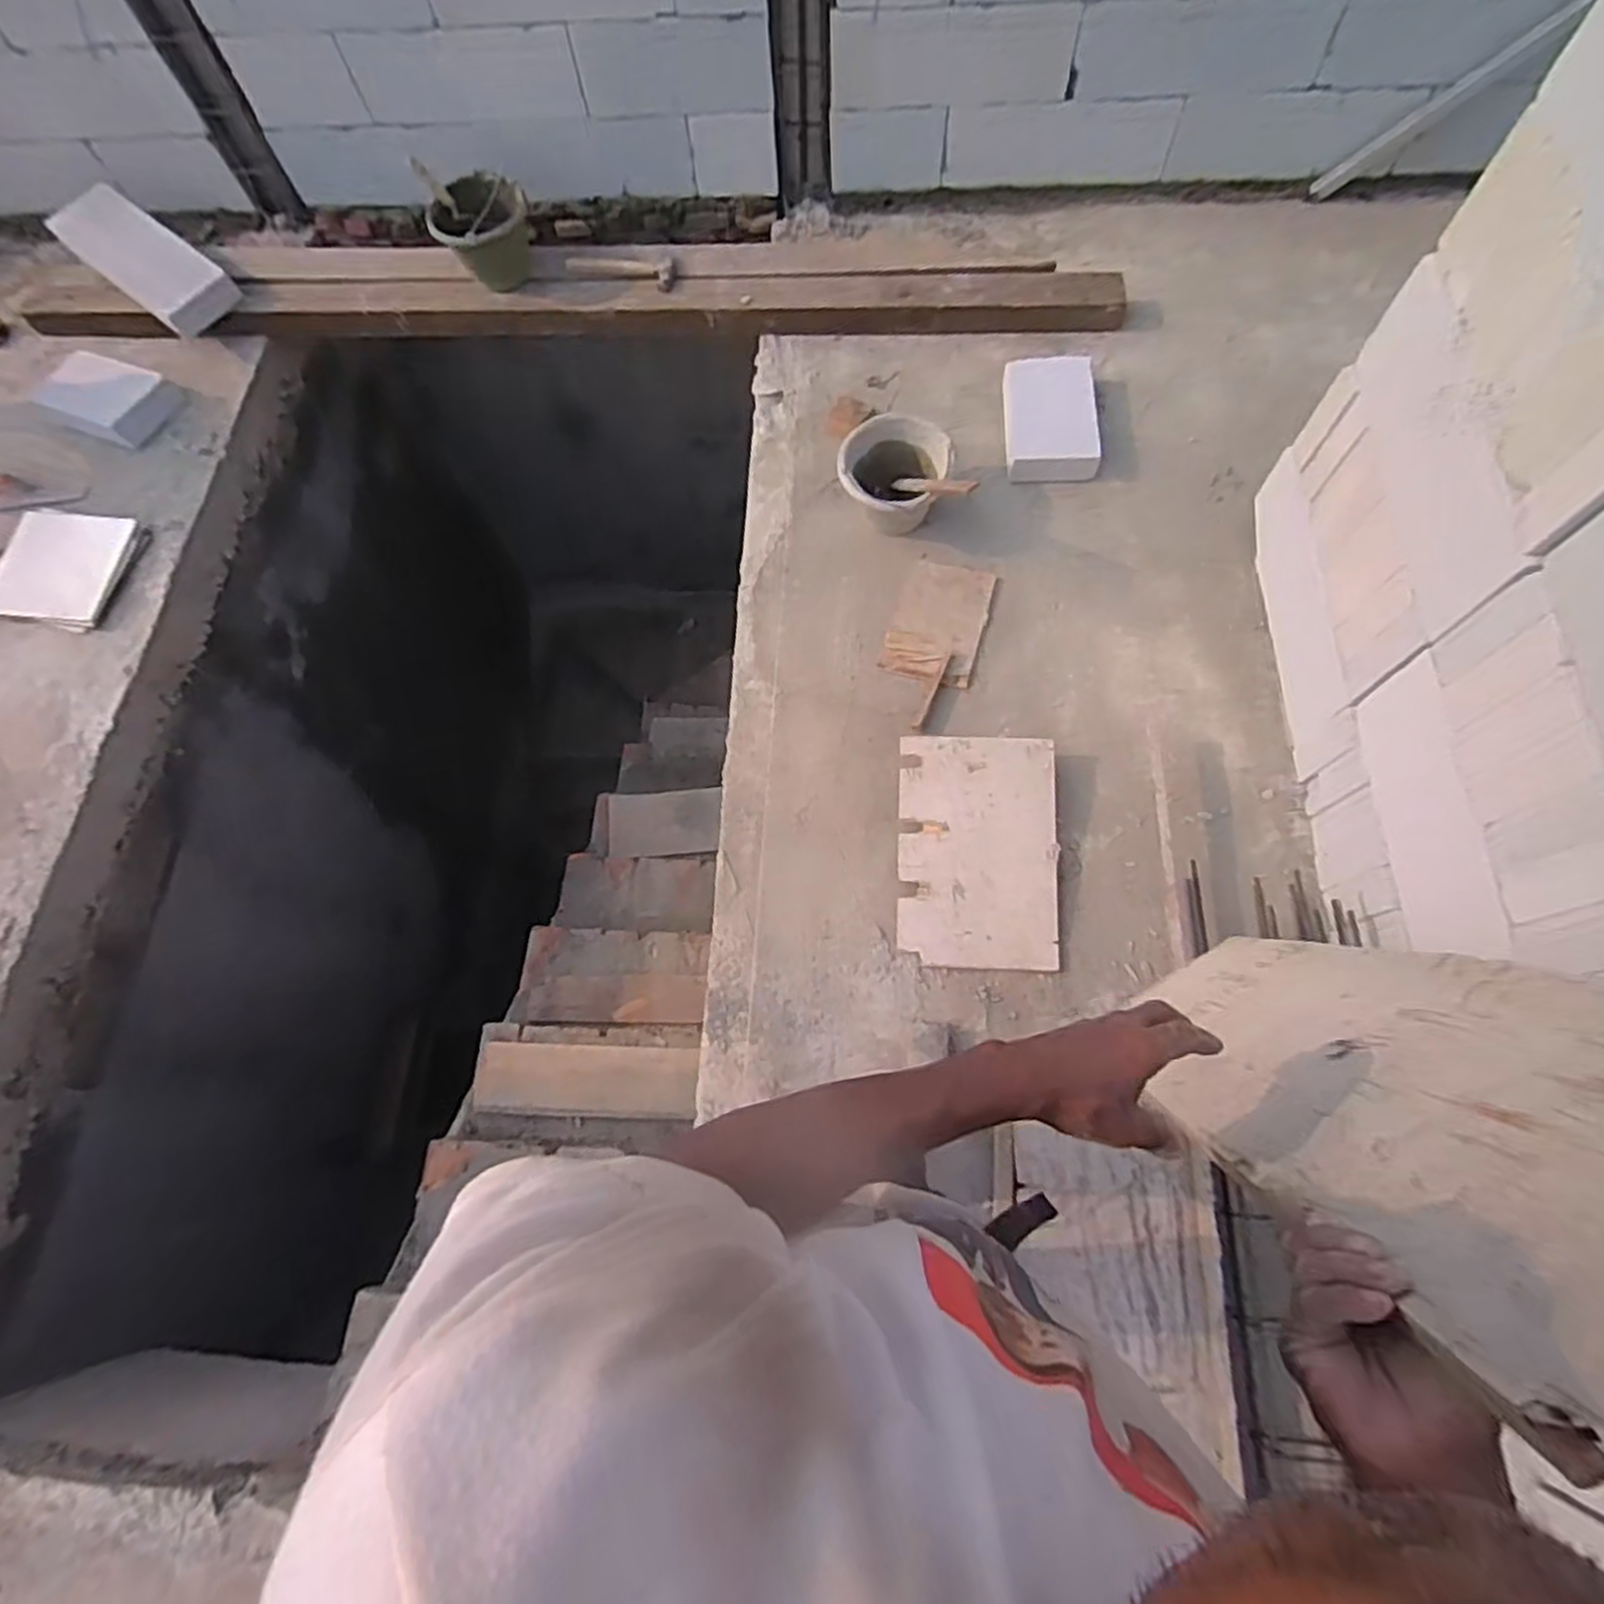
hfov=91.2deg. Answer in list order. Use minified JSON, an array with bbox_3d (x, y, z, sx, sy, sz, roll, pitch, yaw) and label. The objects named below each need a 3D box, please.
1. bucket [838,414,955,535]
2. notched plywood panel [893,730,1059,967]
[{"bbox_3d":[0.211,-0.741,1.839,0.244,0.202,0.259,-1,70,2],"label":"bucket"},{"bbox_3d":[0.345,0.093,1.538,0.302,0.022,0.454,1,77,6],"label":"notched plywood panel"}]

